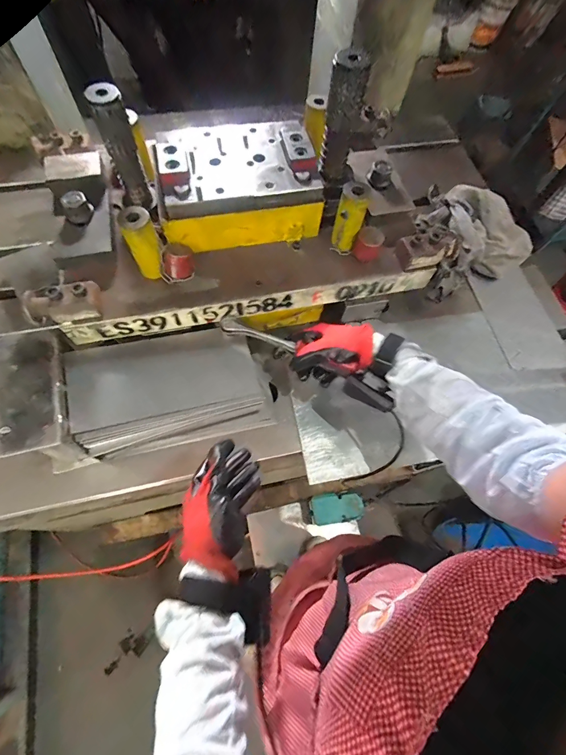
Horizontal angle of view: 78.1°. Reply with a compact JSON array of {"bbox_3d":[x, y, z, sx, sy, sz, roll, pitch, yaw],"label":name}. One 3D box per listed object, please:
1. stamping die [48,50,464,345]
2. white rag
[{"bbox_3d":[-0.064,-0.259,0.525,0.558,0.230,0.289,-12,67,-8],"label":"stamping die"},{"bbox_3d":[0.406,-0.301,0.710,0.204,0.061,0.163,42,71,14],"label":"white rag"}]

